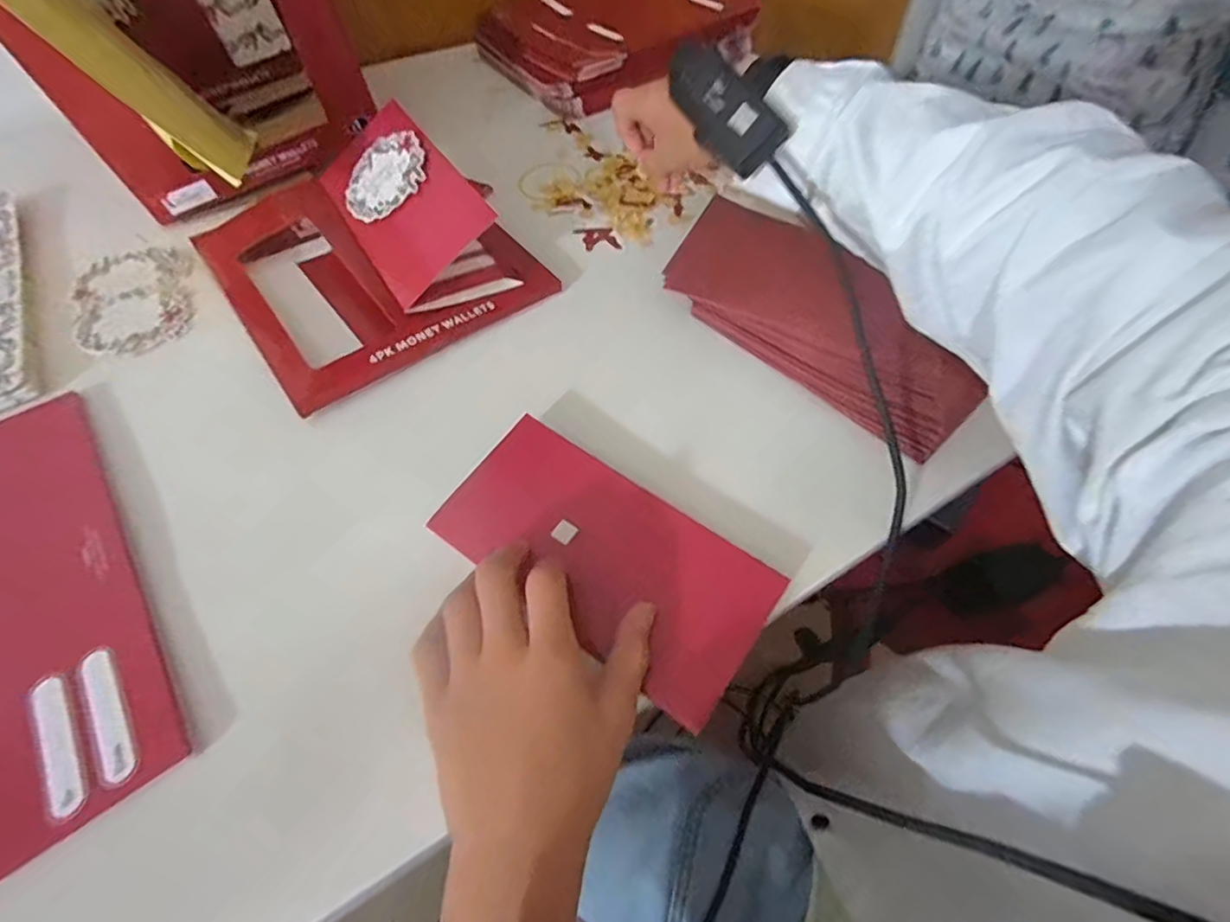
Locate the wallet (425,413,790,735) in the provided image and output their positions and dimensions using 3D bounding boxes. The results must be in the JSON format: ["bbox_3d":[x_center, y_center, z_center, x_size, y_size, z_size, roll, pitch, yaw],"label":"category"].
[{"bbox_3d":[-0.008,0.047,0.293,0.171,0.005,0.083,32,70,19],"label":"wallet"}]

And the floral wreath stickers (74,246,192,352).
[{"bbox_3d":[-0.351,-0.119,0.410,0.075,0.004,0.122,-20,57,-13],"label":"floral wreath stickers"}]

